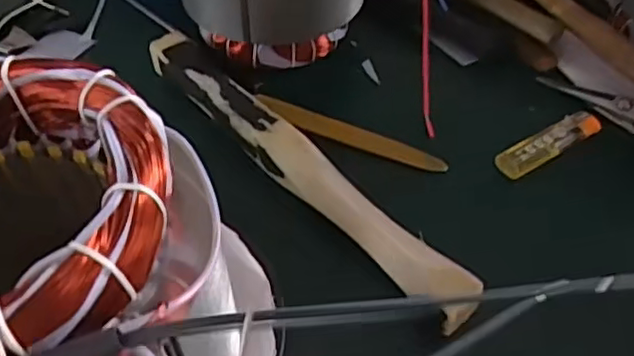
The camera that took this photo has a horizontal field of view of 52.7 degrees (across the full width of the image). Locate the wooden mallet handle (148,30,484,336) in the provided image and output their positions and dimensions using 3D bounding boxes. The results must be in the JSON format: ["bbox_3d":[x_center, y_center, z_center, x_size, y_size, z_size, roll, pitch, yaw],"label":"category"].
[{"bbox_3d":[-0.018,-0.017,0.450,0.036,0.019,0.323,-34,59,-25],"label":"wooden mallet handle"}]

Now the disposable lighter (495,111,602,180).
[{"bbox_3d":[0.173,-0.025,0.478,0.091,0.011,0.023,-25,55,-20],"label":"disposable lighter"}]

